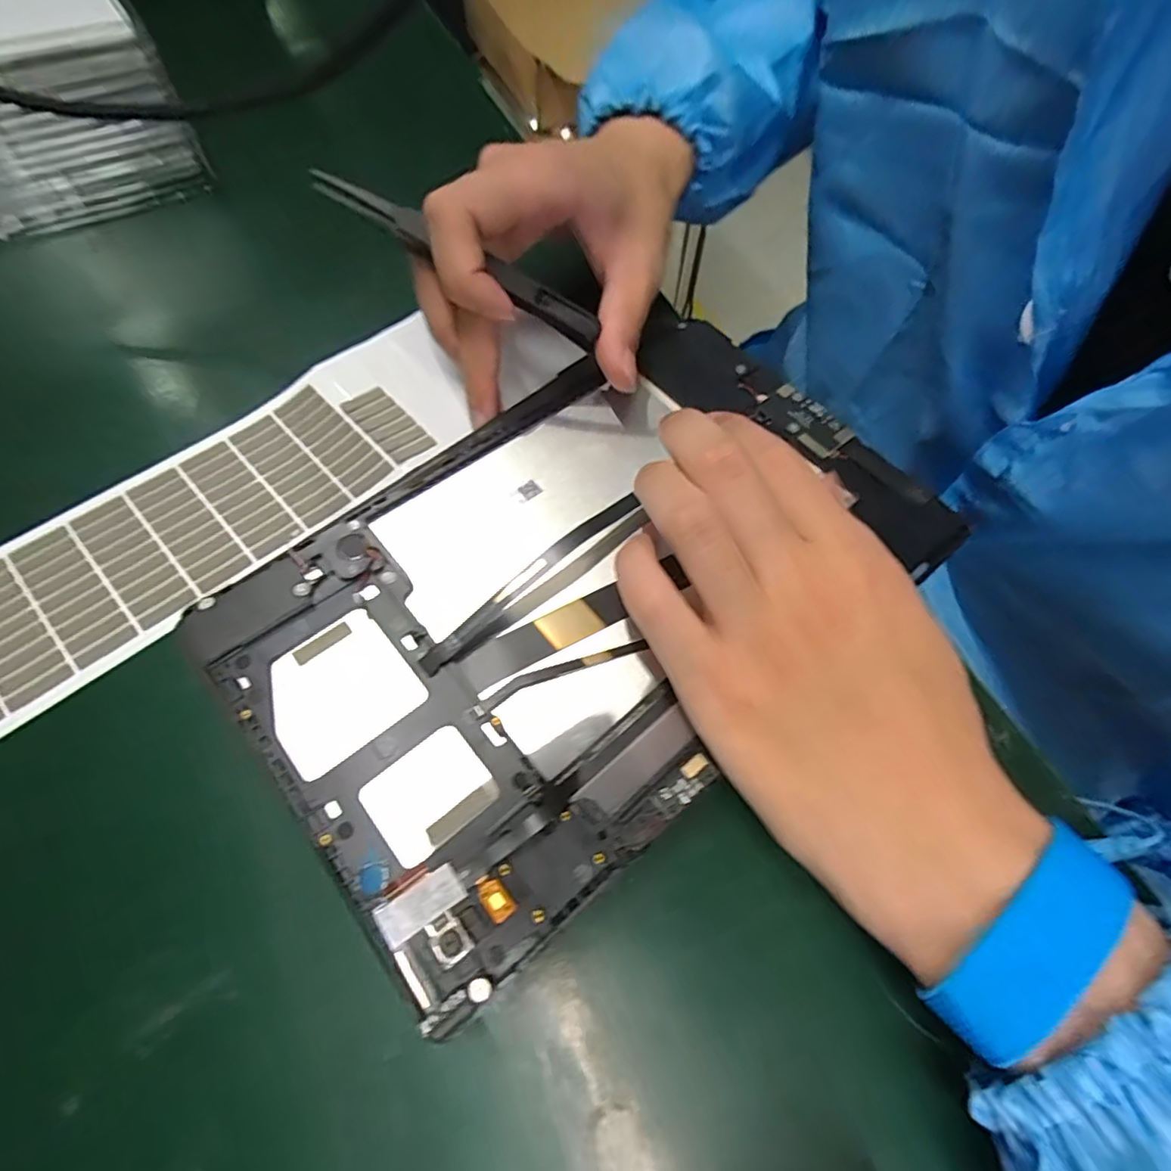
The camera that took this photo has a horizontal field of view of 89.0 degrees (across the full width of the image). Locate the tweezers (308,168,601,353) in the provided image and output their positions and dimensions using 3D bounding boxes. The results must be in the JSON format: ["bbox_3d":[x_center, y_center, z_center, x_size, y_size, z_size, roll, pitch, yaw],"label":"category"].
[{"bbox_3d":[-0.045,-0.121,0.221,0.111,0.017,0.010,25,57,-12],"label":"tweezers"}]

